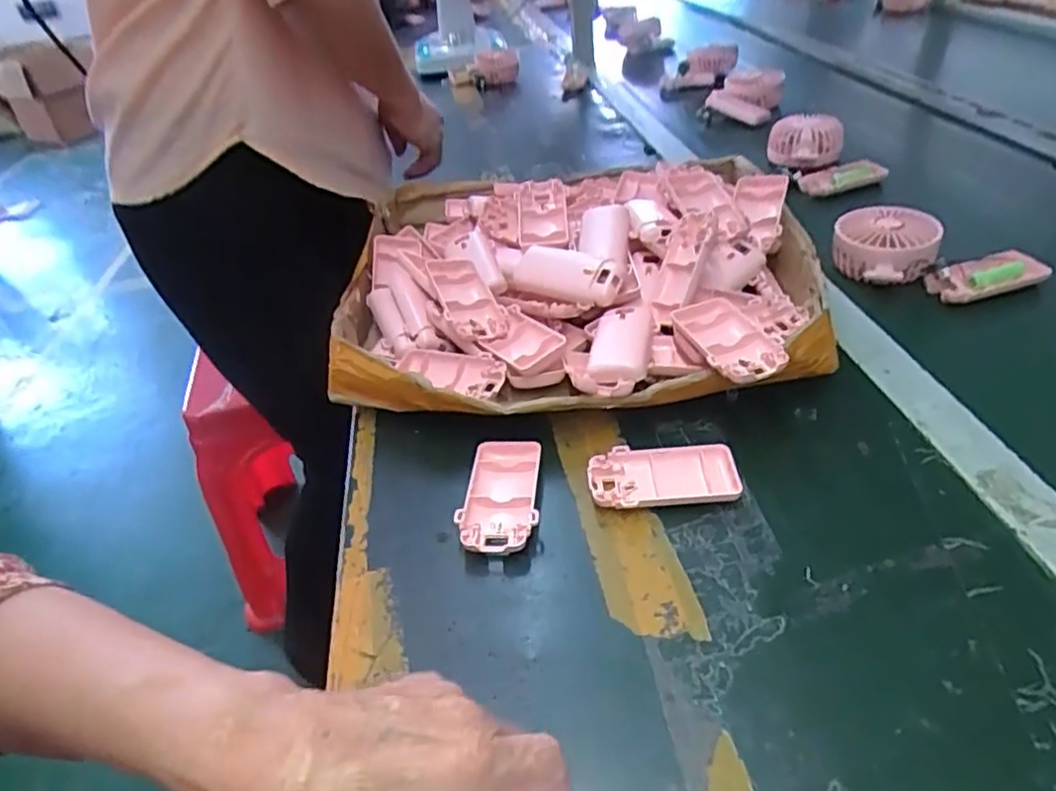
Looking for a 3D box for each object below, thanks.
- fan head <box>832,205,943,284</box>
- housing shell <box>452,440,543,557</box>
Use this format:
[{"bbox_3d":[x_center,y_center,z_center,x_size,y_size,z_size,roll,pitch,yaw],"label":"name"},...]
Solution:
[{"bbox_3d":[0.324,-0.135,0.614,0.084,0.043,0.085,12,42,24],"label":"fan head"},{"bbox_3d":[-0.018,0.066,0.446,0.048,0.019,0.092,-3,38,7],"label":"housing shell"}]

